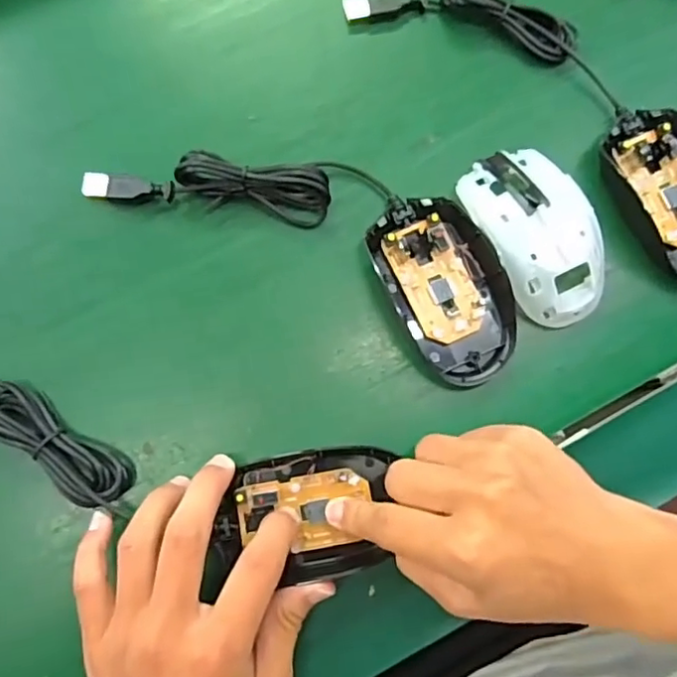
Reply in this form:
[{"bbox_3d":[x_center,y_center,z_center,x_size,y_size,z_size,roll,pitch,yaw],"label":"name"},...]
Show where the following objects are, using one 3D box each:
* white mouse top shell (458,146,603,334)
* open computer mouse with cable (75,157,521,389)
[{"bbox_3d":[0.109,-0.058,0.330,0.059,0.029,0.101,-24,83,-7],"label":"white mouse top shell"},{"bbox_3d":[-0.009,-0.062,0.331,0.239,0.021,0.082,28,80,2],"label":"open computer mouse with cable"}]

